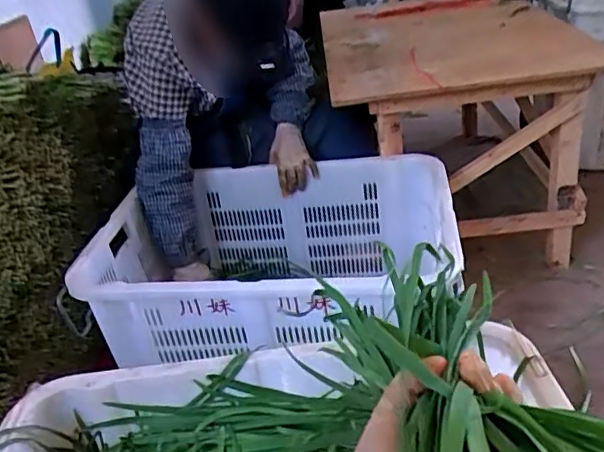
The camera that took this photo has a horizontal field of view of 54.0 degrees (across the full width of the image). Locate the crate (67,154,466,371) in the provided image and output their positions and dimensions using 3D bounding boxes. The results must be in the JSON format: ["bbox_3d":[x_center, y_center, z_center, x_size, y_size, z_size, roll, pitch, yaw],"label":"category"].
[{"bbox_3d":[-0.038,0.084,1.173,0.643,0.272,0.472,-2,31,10],"label":"crate"}]

